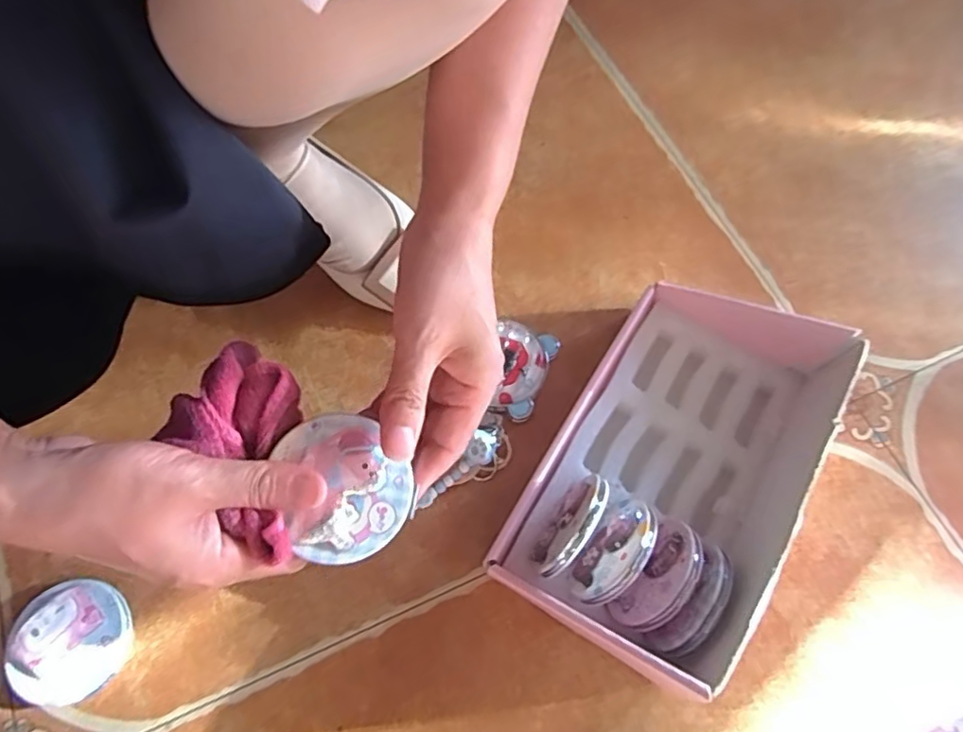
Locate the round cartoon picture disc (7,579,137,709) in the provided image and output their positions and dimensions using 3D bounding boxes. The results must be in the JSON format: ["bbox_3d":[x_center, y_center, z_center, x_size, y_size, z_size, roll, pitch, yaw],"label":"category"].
[{"bbox_3d":[-0.255,0.171,0.380,0.067,0.014,0.068,1,66,-1],"label":"round cartoon picture disc"}]

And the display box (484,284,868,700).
[{"bbox_3d":[0.124,0.059,0.399,0.140,0.087,0.245,29,68,12],"label":"display box"}]

